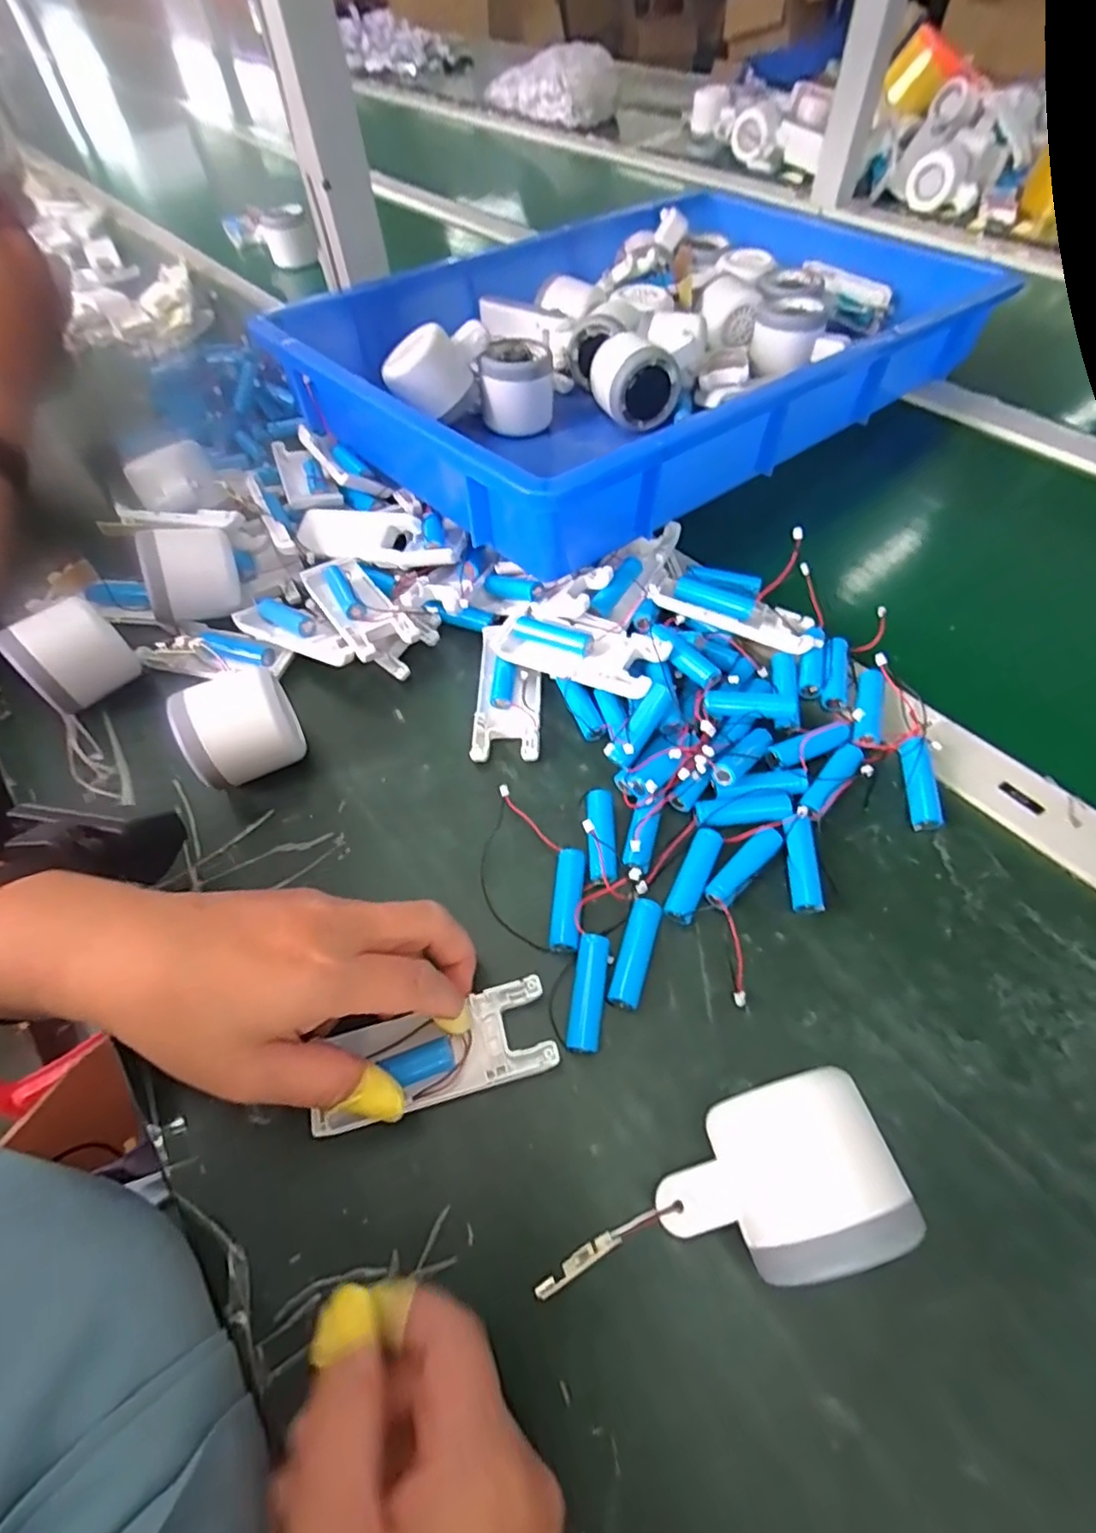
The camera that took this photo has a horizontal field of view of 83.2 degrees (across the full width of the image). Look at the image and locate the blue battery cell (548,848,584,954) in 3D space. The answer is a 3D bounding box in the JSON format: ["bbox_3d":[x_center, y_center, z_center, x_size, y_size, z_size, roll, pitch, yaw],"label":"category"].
[{"bbox_3d":[0.010,0.067,0.311,0.014,0.014,0.051,3,58,5],"label":"blue battery cell"}]

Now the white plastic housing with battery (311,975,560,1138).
[{"bbox_3d":[-0.050,0.128,0.276,0.102,0.014,0.040,-12,58,-6],"label":"white plastic housing with battery"}]

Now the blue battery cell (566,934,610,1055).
[{"bbox_3d":[0.019,0.106,0.288,0.015,0.013,0.051,7,58,7],"label":"blue battery cell"}]

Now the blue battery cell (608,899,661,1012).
[{"bbox_3d":[0.042,0.090,0.299,0.014,0.014,0.051,16,60,13],"label":"blue battery cell"}]

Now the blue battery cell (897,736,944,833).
[{"bbox_3d":[0.199,0.009,0.330,0.014,0.014,0.049,-2,76,2],"label":"blue battery cell"}]

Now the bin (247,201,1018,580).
[{"bbox_3d":[0.080,-0.377,0.523,0.542,0.090,0.382,-36,63,-18],"label":"bin"}]

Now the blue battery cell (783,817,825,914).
[{"bbox_3d":[0.129,0.050,0.315,0.015,0.015,0.046,0,58,4],"label":"blue battery cell"}]

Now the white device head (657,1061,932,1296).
[{"bbox_3d":[0.081,0.152,0.227,0.078,0.056,0.054,-17,58,-7],"label":"white device head"}]

